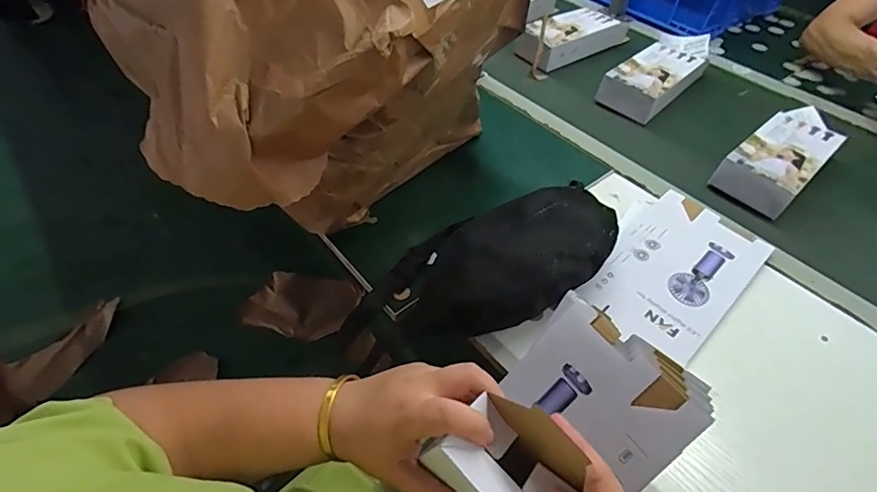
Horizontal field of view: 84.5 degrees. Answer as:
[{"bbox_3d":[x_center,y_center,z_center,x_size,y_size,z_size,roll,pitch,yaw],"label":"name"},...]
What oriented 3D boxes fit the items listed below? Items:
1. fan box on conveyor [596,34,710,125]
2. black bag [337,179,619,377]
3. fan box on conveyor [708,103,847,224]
[{"bbox_3d":[0.383,-0.296,0.846,0.240,0.061,0.101,-35,58,-29],"label":"fan box on conveyor"},{"bbox_3d":[0.046,0.024,0.550,0.328,0.069,0.149,-26,50,7],"label":"black bag"},{"bbox_3d":[0.494,-0.126,0.696,0.210,0.054,0.094,-33,57,-28],"label":"fan box on conveyor"}]

